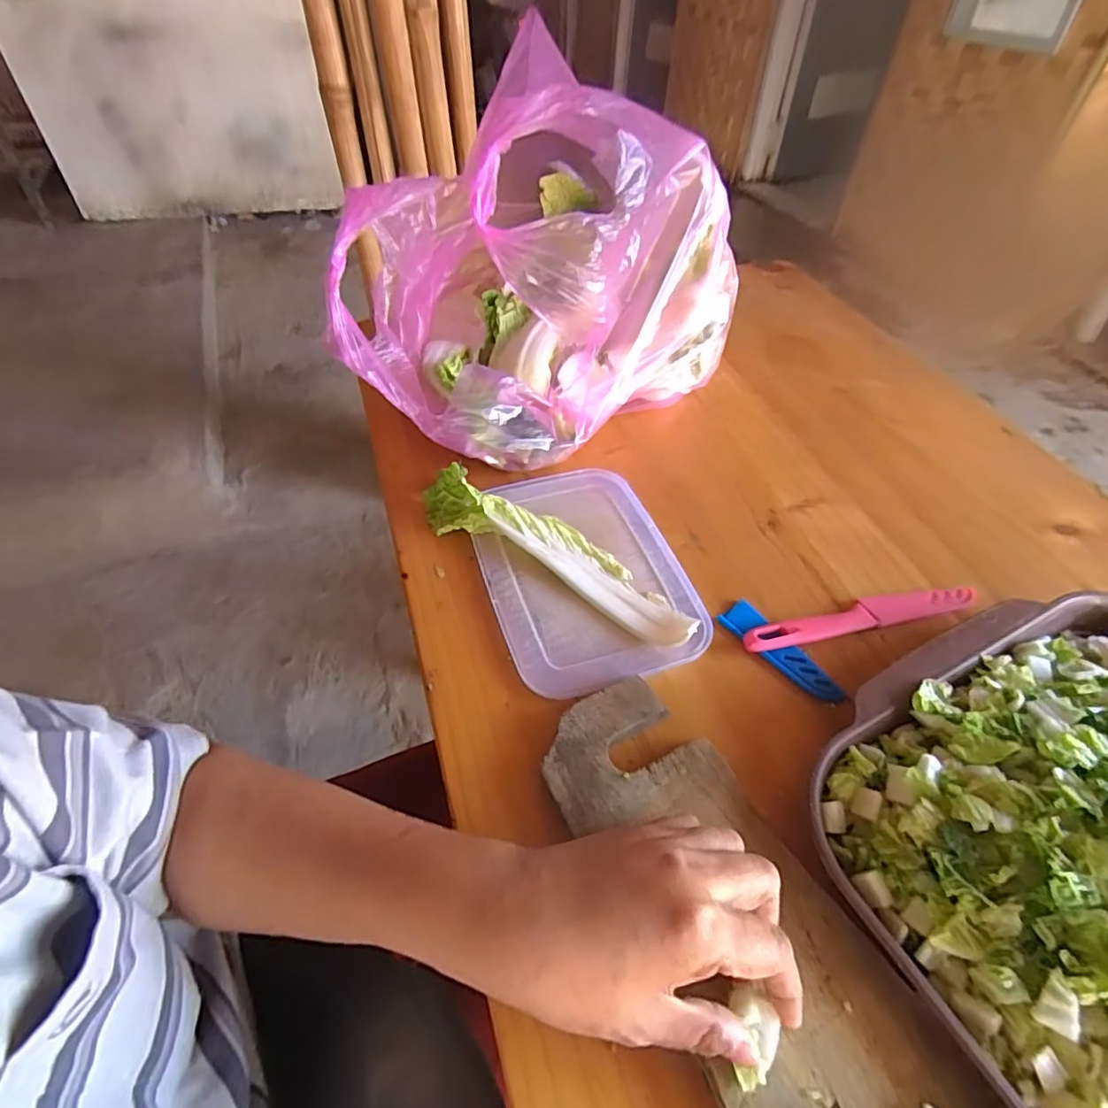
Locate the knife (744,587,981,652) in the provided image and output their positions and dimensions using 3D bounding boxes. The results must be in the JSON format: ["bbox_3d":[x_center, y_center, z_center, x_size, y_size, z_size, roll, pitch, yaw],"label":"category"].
[{"bbox_3d":[0.211,0.044,0.410,0.175,0.014,0.022,-11,50,-10],"label":"knife"}]

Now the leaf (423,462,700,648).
[{"bbox_3d":[-0.001,-0.004,0.431,0.226,0.037,0.053,27,54,21],"label":"leaf"}]

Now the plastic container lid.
[{"bbox_3d":[0.019,0.008,0.439,0.140,0.015,0.198,-16,51,-14],"label":"plastic container lid"}]

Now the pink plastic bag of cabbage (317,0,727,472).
[{"bbox_3d":[-0.035,-0.244,0.511,0.330,0.244,0.269,-29,55,-23],"label":"pink plastic bag of cabbage"}]

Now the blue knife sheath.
[{"bbox_3d":[0.148,0.064,0.391,0.027,0.013,0.089,-27,55,-22],"label":"blue knife sheath"}]

